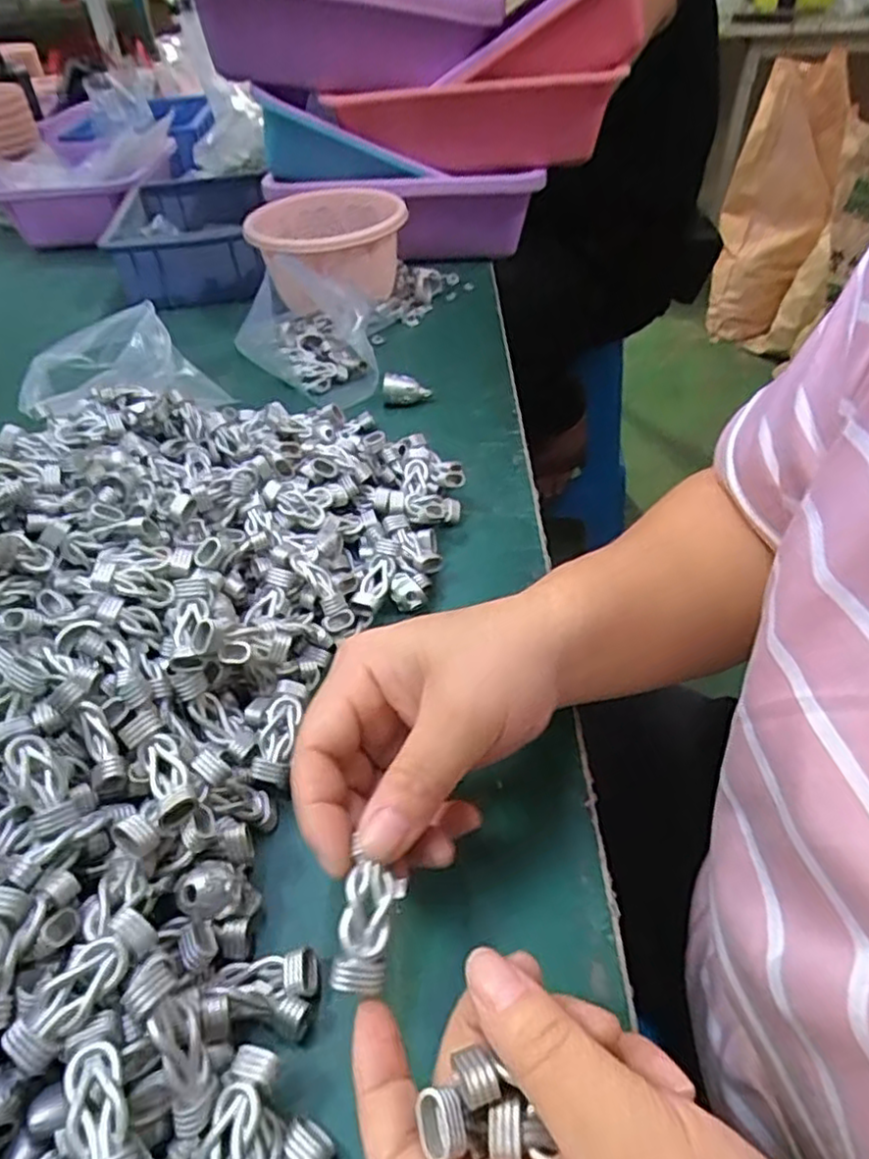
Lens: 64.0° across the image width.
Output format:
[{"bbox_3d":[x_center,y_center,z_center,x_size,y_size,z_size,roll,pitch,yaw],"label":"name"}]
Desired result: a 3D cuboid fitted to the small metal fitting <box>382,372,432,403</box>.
[{"bbox_3d":[-0.022,-0.148,0.544,0.036,0.026,0.013,-3,42,1],"label":"small metal fitting"}]

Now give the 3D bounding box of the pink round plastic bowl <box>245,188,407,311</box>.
[{"bbox_3d":[-0.095,-0.293,0.645,0.135,0.088,0.126,-2,42,2],"label":"pink round plastic bowl"}]

